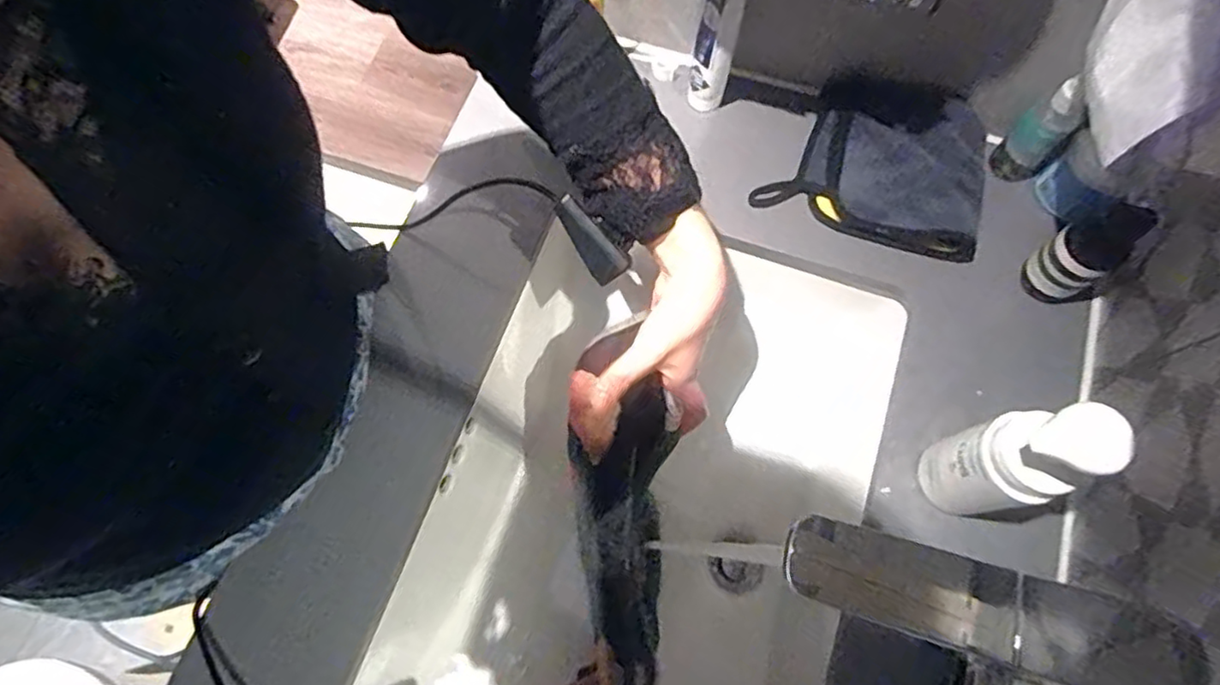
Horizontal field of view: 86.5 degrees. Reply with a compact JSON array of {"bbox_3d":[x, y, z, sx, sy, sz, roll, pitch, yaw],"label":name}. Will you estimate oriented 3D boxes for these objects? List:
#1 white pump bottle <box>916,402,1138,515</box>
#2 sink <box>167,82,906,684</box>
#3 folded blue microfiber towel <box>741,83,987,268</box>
[{"bbox_3d":[0.254,0.079,0.422,0.045,0.171,0.057,-11,71,-2],"label":"white pump bottle"},{"bbox_3d":[-0.011,0.145,0.587,0.463,0.189,0.521,19,73,8],"label":"sink"},{"bbox_3d":[0.246,-0.162,0.576,0.172,0.034,0.139,23,73,9],"label":"folded blue microfiber towel"}]

